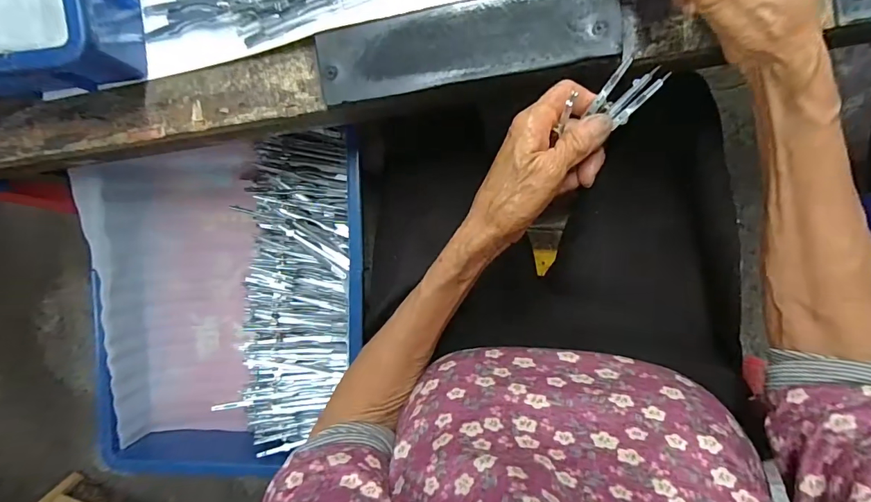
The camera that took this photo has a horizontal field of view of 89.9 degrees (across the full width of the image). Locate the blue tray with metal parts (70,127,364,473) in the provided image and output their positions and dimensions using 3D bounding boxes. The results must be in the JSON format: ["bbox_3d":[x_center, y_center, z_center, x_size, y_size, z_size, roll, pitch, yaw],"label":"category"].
[{"bbox_3d":[-0.215,0.059,0.489,0.289,0.096,0.353,-1,93,6],"label":"blue tray with metal parts"}]

